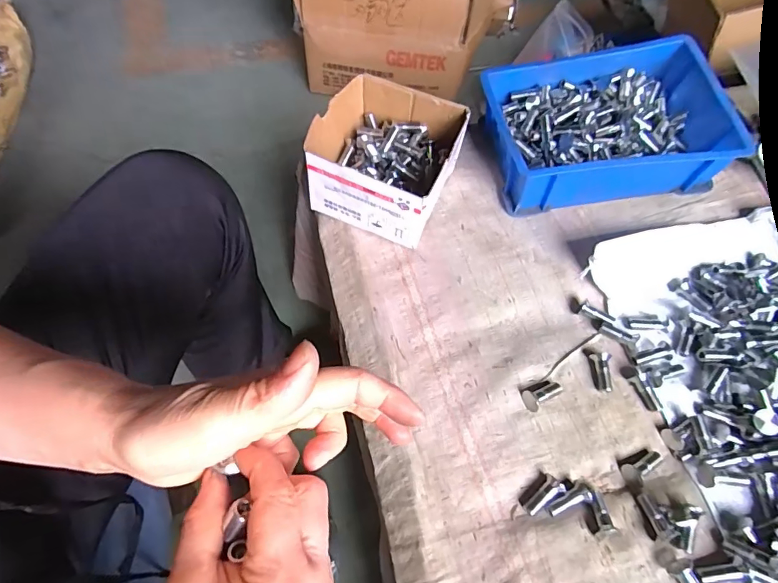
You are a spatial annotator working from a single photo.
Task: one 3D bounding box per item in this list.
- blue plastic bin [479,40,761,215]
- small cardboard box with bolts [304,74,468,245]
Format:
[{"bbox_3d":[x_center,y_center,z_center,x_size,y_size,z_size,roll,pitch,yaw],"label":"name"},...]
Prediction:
[{"bbox_3d":[0.247,-0.184,0.529,0.252,0.096,0.167,-4,60,-6],"label":"blue plastic bin"},{"bbox_3d":[-0.005,-0.141,0.506,0.139,0.094,0.148,21,60,9],"label":"small cardboard box with bolts"}]

